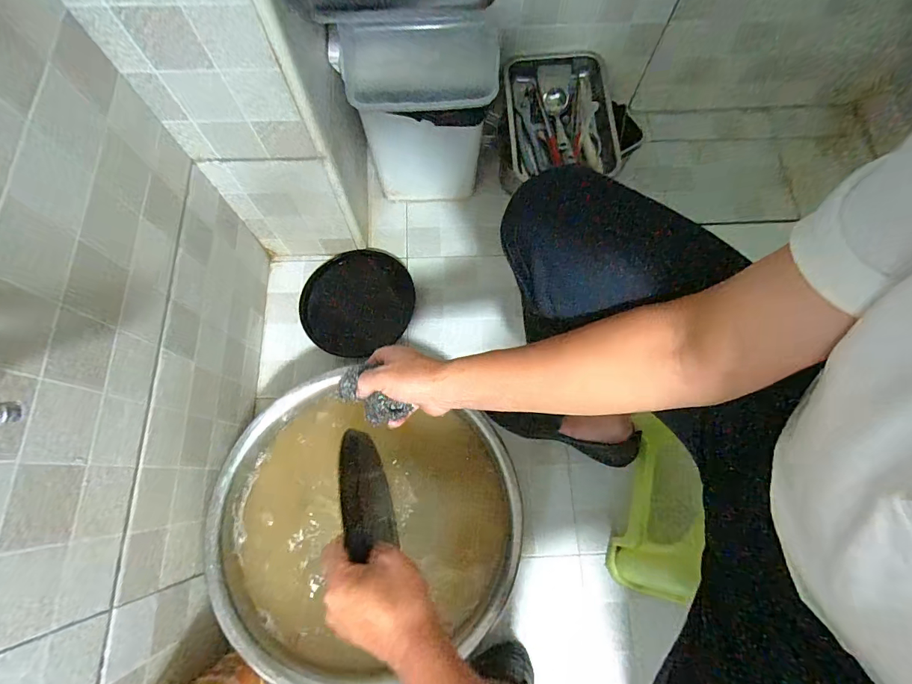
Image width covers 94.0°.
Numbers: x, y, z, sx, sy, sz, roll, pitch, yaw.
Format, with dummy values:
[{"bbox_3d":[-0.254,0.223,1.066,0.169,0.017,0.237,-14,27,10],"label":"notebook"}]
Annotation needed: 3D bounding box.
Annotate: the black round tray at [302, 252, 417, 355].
[{"bbox_3d":[-0.198,-0.085,0.882,0.204,0.017,0.244,39,66,0],"label":"black round tray"}]

